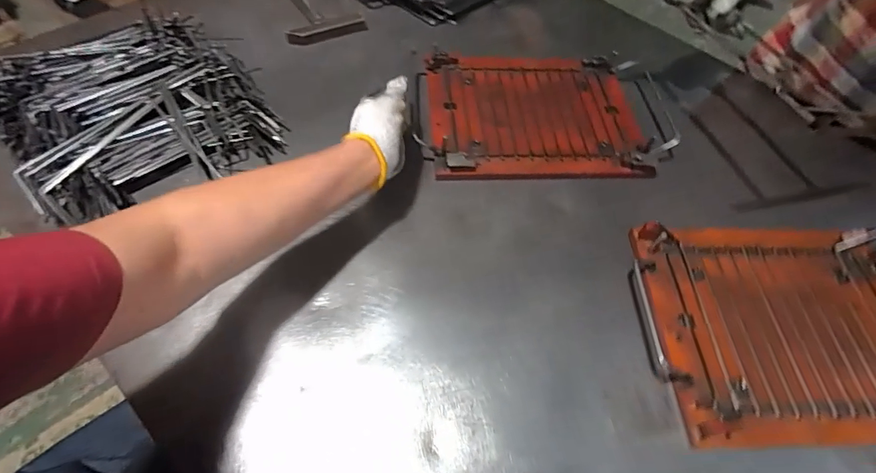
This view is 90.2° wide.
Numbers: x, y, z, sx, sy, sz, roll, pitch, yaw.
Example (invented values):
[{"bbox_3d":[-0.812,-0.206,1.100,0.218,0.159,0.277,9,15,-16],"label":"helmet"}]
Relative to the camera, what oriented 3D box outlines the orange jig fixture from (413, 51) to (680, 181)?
[{"bbox_3d":[0.154,-0.180,0.633,0.366,0.038,0.235,0,59,-4],"label":"orange jig fixture"}]

